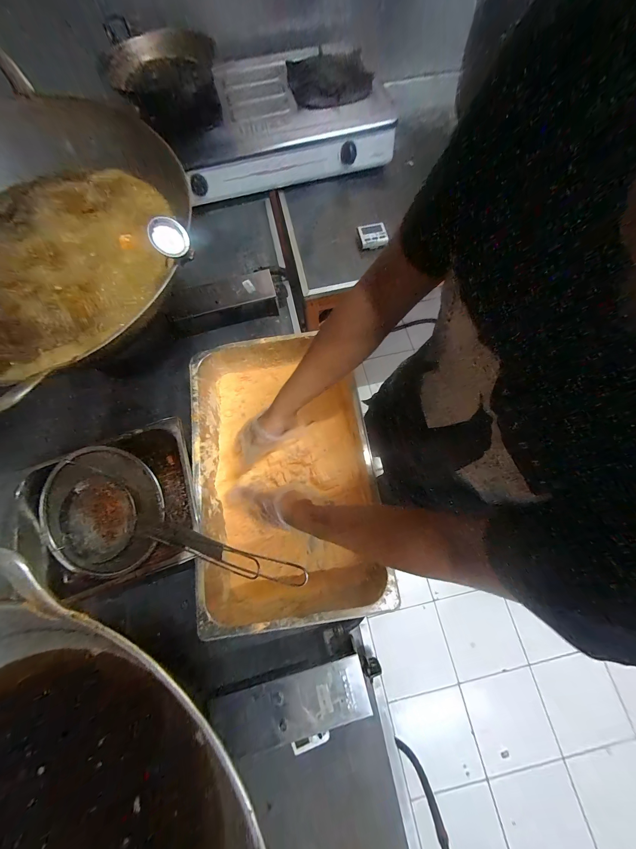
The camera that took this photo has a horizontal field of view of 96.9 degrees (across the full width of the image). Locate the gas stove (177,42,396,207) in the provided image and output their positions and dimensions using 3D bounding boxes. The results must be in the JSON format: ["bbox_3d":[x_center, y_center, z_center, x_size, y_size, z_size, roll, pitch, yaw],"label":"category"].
[{"bbox_3d":[-0.112,-0.879,0.807,0.582,0.129,0.334,-17,74,-5],"label":"gas stove"}]

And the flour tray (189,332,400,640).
[{"bbox_3d":[-0.073,0.083,0.574,0.321,0.117,0.529,-9,74,-3],"label":"flour tray"}]

